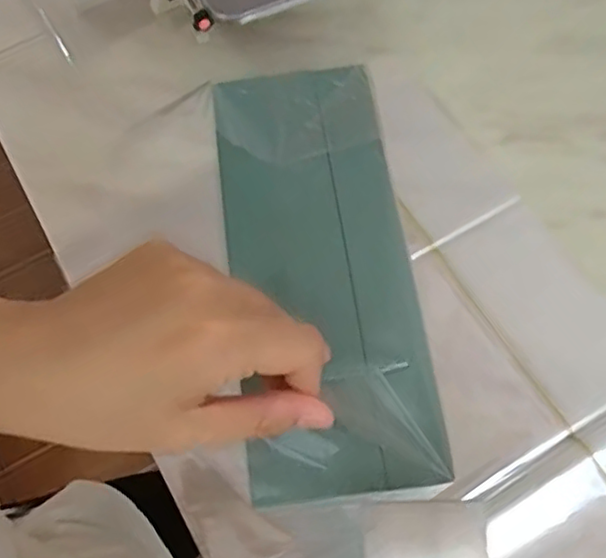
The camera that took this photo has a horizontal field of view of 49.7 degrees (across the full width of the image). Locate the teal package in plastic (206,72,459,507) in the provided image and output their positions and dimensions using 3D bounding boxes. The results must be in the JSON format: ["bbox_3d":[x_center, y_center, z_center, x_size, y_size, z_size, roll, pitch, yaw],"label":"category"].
[{"bbox_3d":[0.007,-0.012,0.335,0.092,0.013,0.235,-11,65,-2],"label":"teal package in plastic"}]

